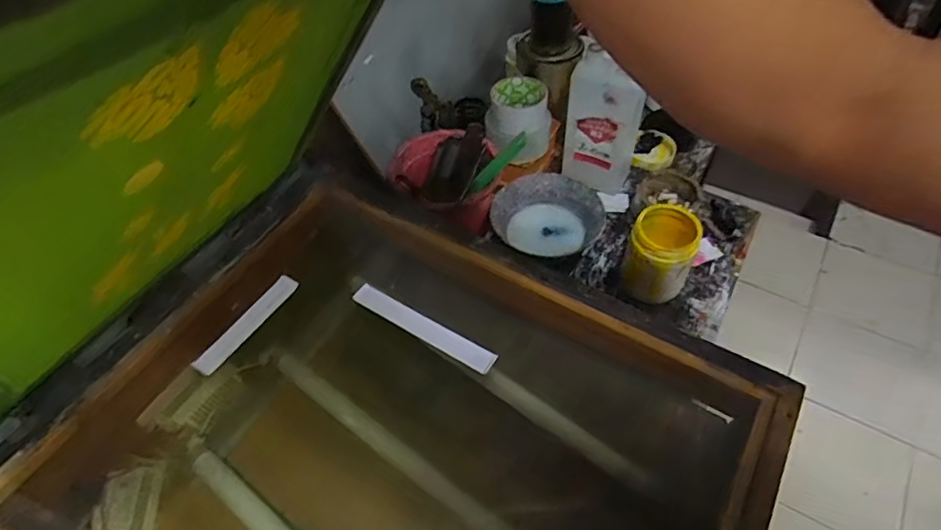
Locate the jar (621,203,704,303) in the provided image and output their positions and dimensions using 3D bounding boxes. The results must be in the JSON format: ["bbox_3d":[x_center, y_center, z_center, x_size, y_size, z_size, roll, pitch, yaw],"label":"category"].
[{"bbox_3d":[0.249,-0.017,0.711,0.075,0.121,0.083,21,56,19],"label":"jar"}]

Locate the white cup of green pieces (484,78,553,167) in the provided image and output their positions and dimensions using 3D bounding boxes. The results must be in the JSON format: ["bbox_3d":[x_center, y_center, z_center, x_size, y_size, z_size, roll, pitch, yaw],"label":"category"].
[{"bbox_3d":[0.075,-0.221,0.838,0.098,0.088,0.084,12,53,12],"label":"white cup of green pieces"}]

